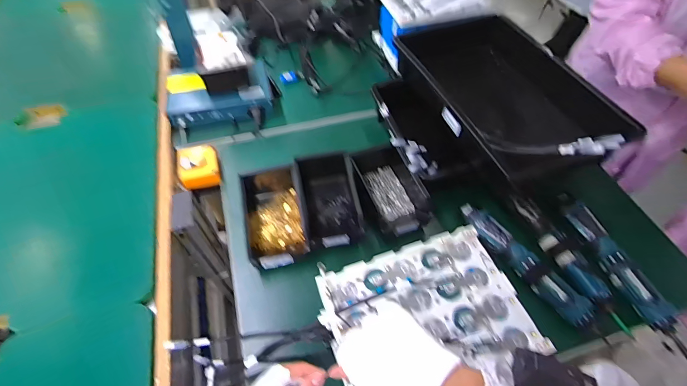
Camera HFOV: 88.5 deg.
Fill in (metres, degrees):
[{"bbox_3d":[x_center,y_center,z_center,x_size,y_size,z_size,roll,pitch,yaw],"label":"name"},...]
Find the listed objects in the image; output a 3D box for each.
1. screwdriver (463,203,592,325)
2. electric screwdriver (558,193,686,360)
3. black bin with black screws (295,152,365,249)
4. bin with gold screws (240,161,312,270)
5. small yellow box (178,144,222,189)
[{"bbox_3d":[0.313,0.115,0.616,0.048,0.034,0.265,-32,62,-21],"label":"screwdriver"},{"bbox_3d":[0.482,0.134,0.606,0.041,0.035,0.319,-13,57,-10],"label":"electric screwdriver"},{"bbox_3d":[-0.030,0.004,0.672,0.103,0.072,0.201,-9,56,-7],"label":"black bin with black screws"},{"bbox_3d":[-0.128,0.036,0.648,0.109,0.071,0.194,-9,56,-7],"label":"bin with gold screws"},{"bbox_3d":[-0.298,-0.053,0.728,0.077,0.034,0.091,-14,57,-11],"label":"small yellow box"}]

